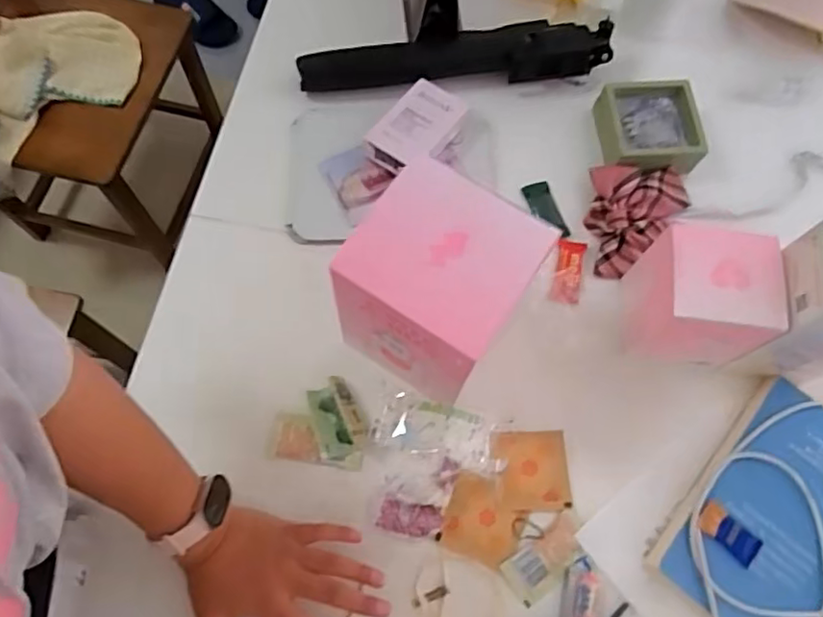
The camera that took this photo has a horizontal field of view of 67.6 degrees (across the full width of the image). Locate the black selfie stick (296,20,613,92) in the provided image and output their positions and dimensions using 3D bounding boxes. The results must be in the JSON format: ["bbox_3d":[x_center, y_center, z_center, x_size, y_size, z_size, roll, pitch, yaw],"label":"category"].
[{"bbox_3d":[0.047,-0.268,0.660,0.332,0.035,0.069,-9,70,-5],"label":"black selfie stick"}]

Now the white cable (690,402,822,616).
[{"bbox_3d":[0.331,0.197,0.495,0.219,0.025,0.246,6,69,0],"label":"white cable"}]

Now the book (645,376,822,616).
[{"bbox_3d":[0.313,0.178,0.506,0.156,0.026,0.206,38,73,12],"label":"book"}]

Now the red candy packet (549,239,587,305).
[{"bbox_3d":[0.153,-0.038,0.595,0.028,0.009,0.068,13,70,3],"label":"red candy packet"}]

